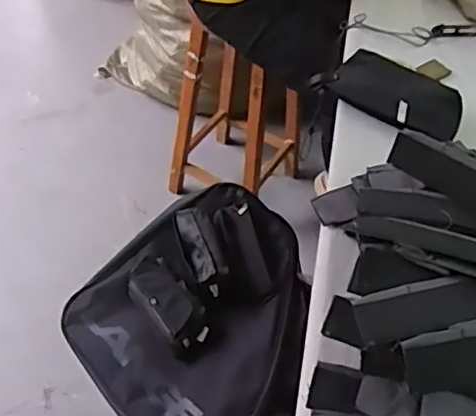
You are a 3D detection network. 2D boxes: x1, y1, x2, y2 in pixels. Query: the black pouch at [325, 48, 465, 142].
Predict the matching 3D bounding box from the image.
[{"bbox_3d":[0.217,-0.154,0.800,0.172,0.025,0.083,35,82,22],"label":"black pouch"}]

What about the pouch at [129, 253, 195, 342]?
[{"bbox_3d":[-0.128,0.147,0.984,0.074,0.032,0.146,-32,59,-27],"label":"pouch"}]

